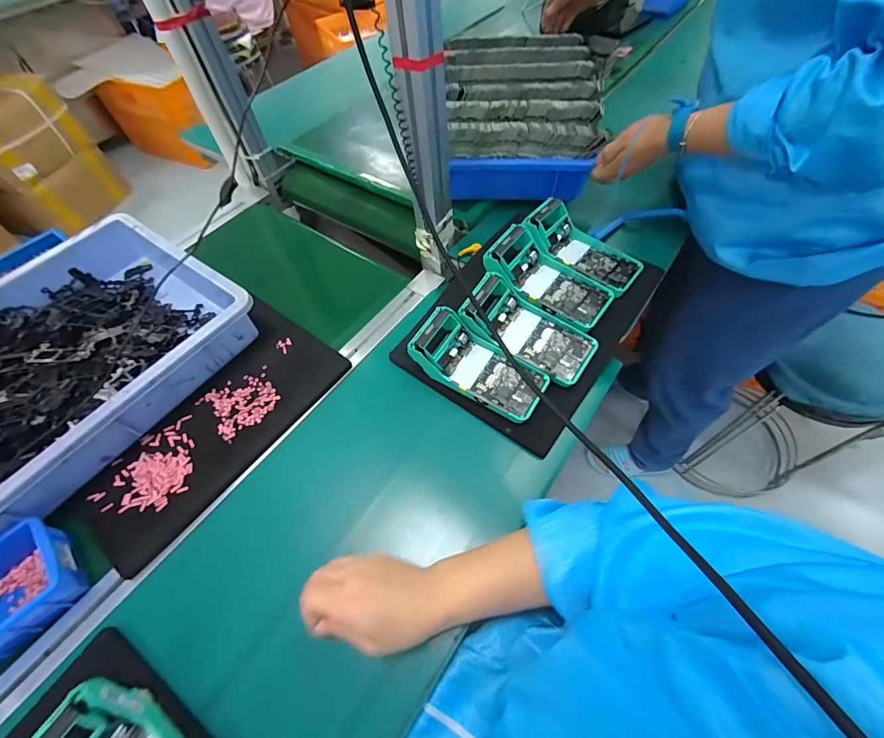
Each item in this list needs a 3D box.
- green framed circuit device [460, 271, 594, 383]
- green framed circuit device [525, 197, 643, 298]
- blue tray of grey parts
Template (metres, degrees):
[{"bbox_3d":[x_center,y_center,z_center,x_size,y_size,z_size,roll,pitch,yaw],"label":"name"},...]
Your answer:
[{"bbox_3d":[0.114,-0.050,0.518,0.176,0.057,0.079,34,65,7],"label":"green framed circuit device"},{"bbox_3d":[0.209,-0.183,0.562,0.165,0.055,0.089,31,65,20],"label":"green framed circuit device"},{"bbox_3d":[0.138,-0.465,0.709,0.244,0.123,0.365,0,59,3],"label":"blue tray of grey parts"}]

